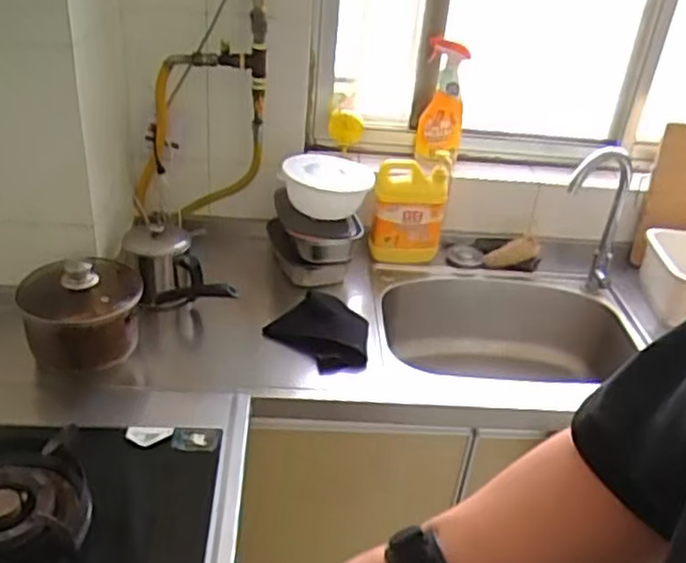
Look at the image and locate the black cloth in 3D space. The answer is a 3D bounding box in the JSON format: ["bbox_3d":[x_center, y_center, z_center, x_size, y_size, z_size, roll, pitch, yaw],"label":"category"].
[{"bbox_3d":[-0.048,0.085,1.248,0.184,0.055,0.171,6,32,0],"label":"black cloth"}]

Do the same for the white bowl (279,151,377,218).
[{"bbox_3d":[-0.032,-0.187,1.379,0.171,0.094,0.154,10,32,7],"label":"white bowl"}]

